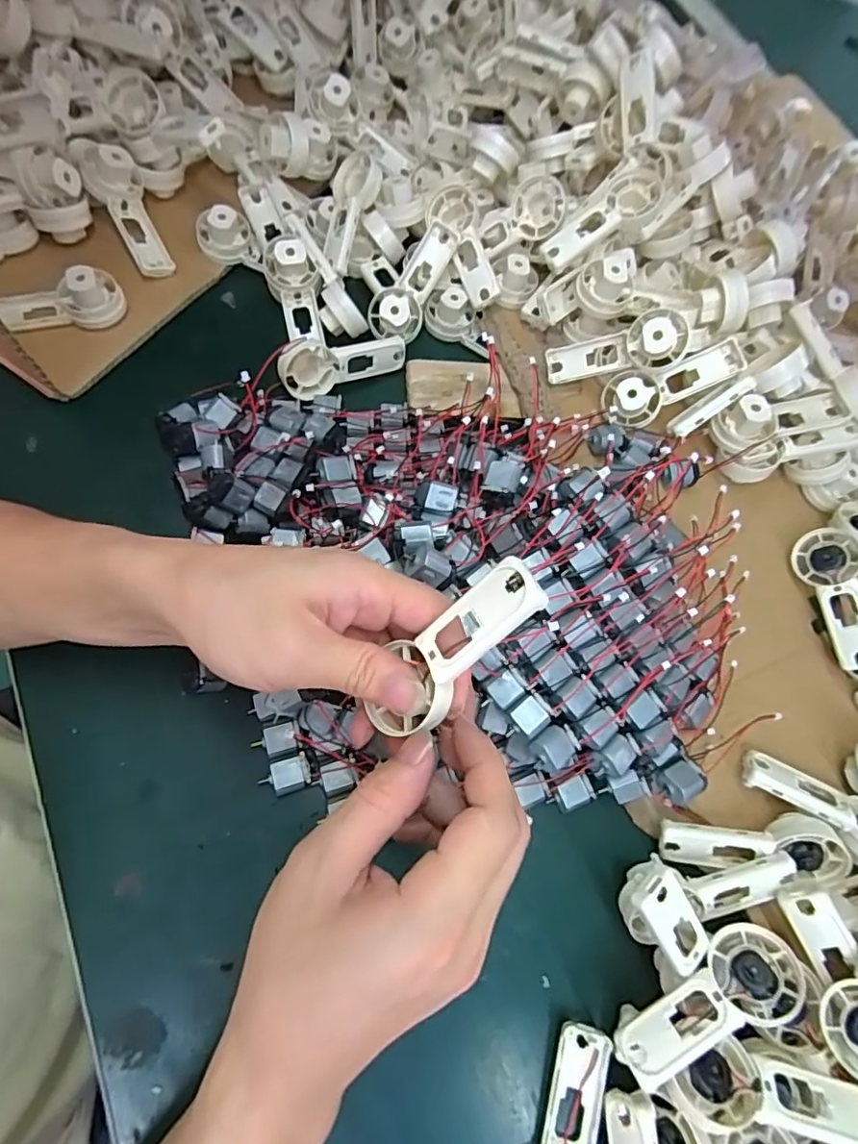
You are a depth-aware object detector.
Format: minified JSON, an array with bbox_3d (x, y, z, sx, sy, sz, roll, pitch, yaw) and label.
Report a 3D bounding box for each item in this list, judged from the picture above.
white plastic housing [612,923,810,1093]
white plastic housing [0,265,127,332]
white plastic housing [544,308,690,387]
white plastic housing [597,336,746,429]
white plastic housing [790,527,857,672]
[{"bbox_3d":[0.132,0.205,0.273,0.093,0.016,0.040,-23,39,1],"label":"white plastic housing"},{"bbox_3d":[-0.254,-0.182,0.382,0.084,0.031,0.032,-13,72,-14],"label":"white plastic housing"},{"bbox_3d":[0.126,-0.153,0.388,0.092,0.032,0.028,-4,68,33],"label":"white plastic housing"},{"bbox_3d":[0.167,-0.127,0.386,0.094,0.026,0.038,-14,89,9],"label":"white plastic housing"},{"bbox_3d":[0.274,0.018,0.375,0.037,0.024,0.093,-21,61,36],"label":"white plastic housing"}]

